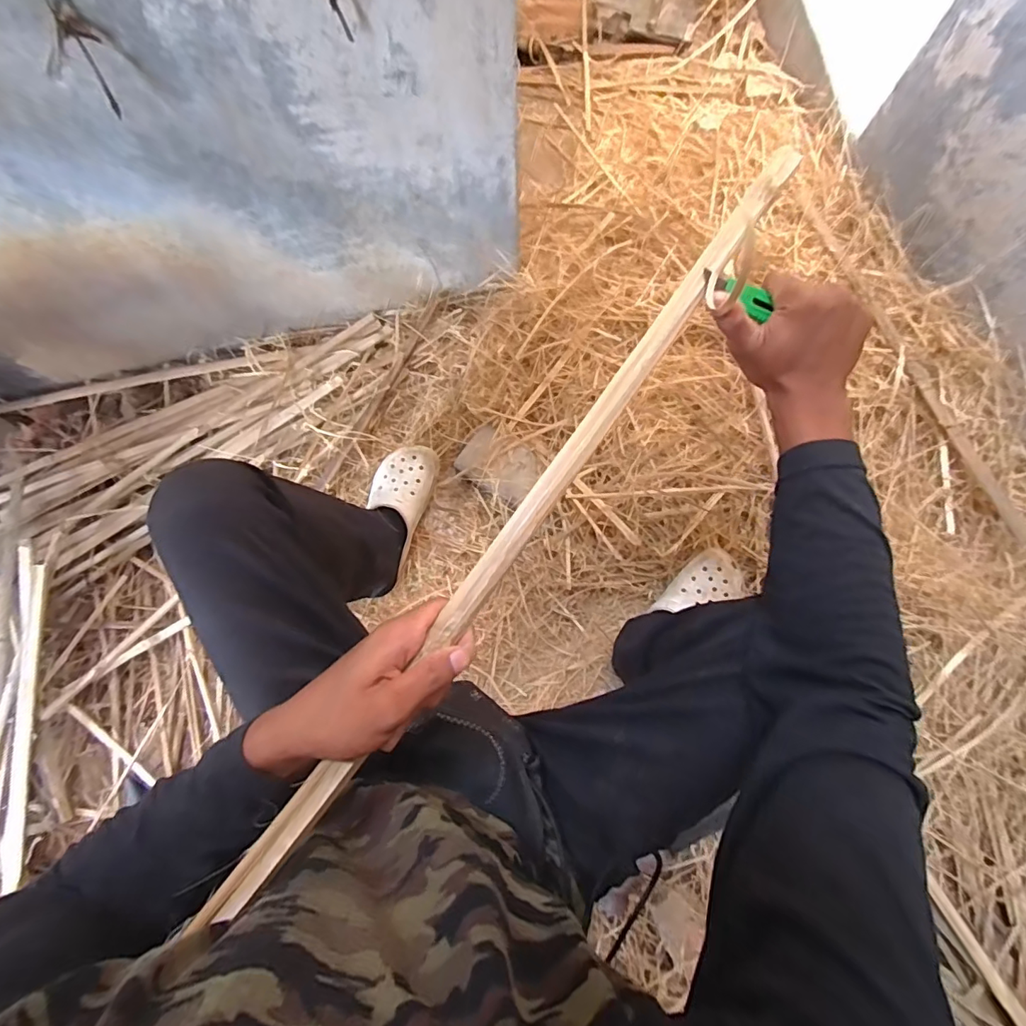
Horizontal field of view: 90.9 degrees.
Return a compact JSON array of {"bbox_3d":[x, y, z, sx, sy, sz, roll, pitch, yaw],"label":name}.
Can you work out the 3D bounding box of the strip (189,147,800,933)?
[{"bbox_3d":[0.014,-0.006,0.342,0.020,0.012,0.632,36,83,7],"label":"strip"}]

